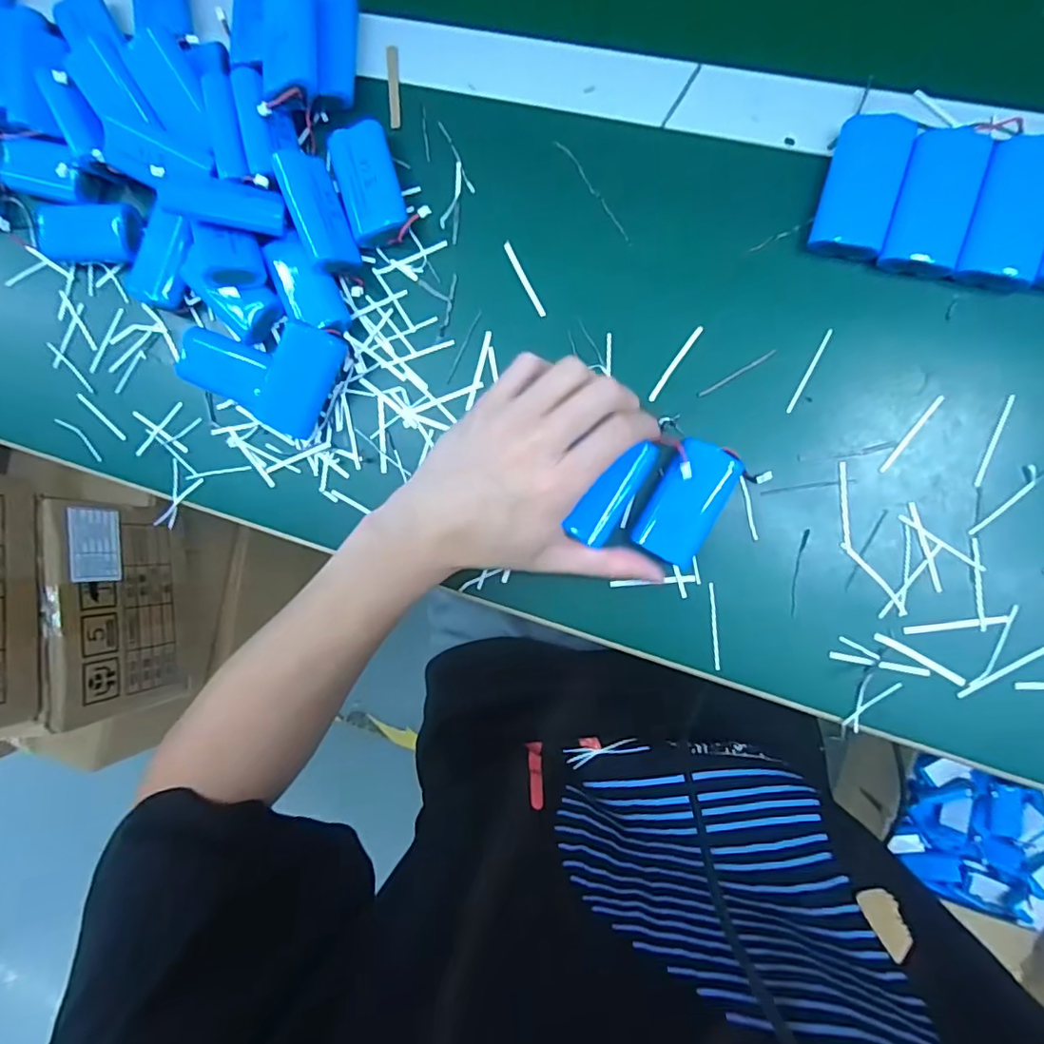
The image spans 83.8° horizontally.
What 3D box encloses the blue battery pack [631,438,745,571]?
[{"bbox_3d":[0.093,-0.010,0.327,0.040,0.018,0.069,30,96,8],"label":"blue battery pack"}]

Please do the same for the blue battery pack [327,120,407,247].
[{"bbox_3d":[-0.095,-0.210,0.365,0.037,0.019,0.072,-17,88,10],"label":"blue battery pack"}]

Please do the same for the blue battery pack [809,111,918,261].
[{"bbox_3d":[0.182,-0.180,0.314,0.037,0.014,0.071,16,94,9],"label":"blue battery pack"}]

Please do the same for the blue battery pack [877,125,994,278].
[{"bbox_3d":[0.217,-0.168,0.308,0.036,0.016,0.068,16,94,9],"label":"blue battery pack"}]

